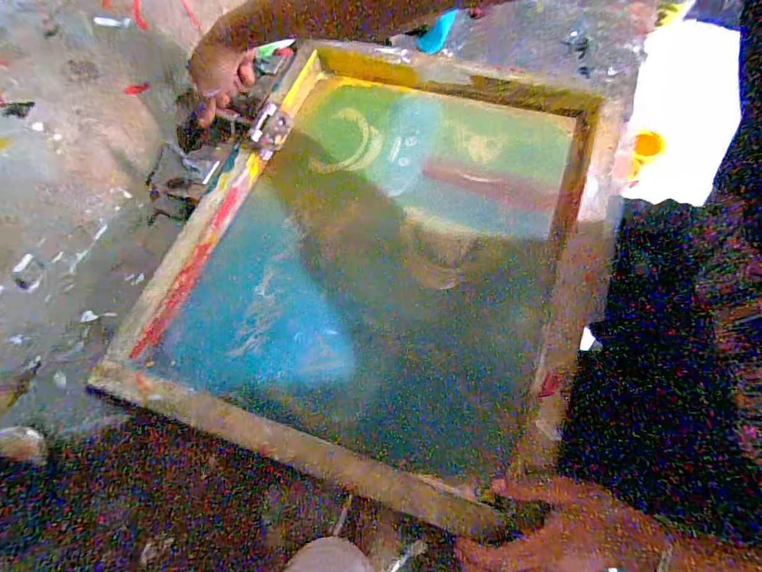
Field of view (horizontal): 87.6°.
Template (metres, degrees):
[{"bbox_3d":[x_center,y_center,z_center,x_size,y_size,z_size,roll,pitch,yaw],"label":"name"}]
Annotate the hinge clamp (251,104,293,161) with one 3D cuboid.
[{"bbox_3d":[-0.143,-0.204,0.523,0.042,0.013,0.067,28,84,-17],"label":"hinge clamp"}]

